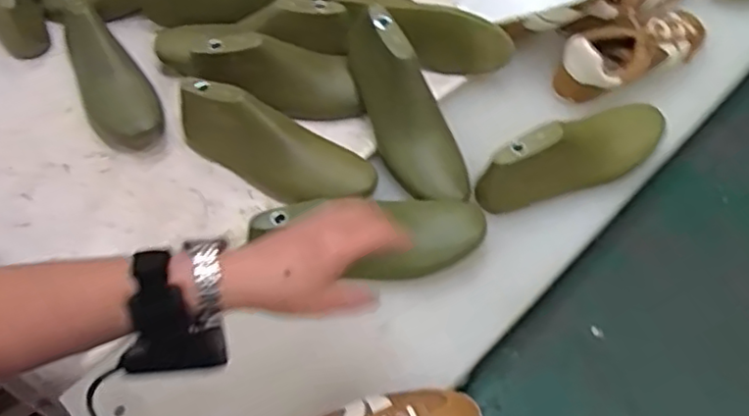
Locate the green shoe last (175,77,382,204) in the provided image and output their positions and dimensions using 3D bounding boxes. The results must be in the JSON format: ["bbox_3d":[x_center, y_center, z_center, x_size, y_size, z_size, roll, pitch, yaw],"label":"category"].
[{"bbox_3d":[-0.107,-0.063,0.695,0.222,0.074,0.073,15,58,8],"label":"green shoe last"}]

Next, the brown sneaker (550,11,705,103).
[{"bbox_3d":[0.312,-0.193,0.800,0.203,0.060,0.086,-26,62,-17],"label":"brown sneaker"}]

